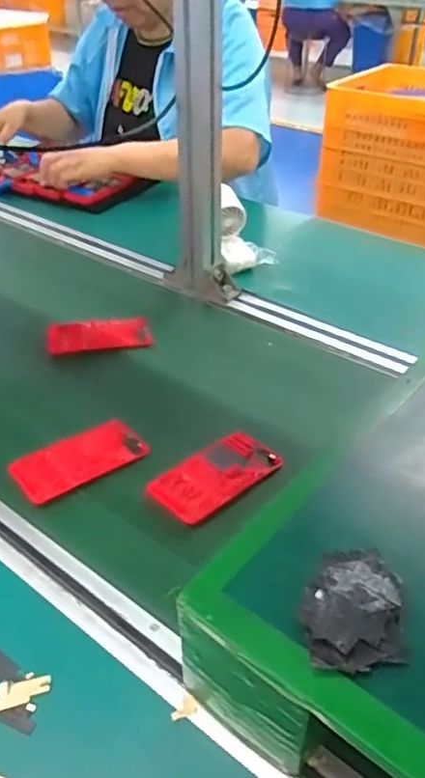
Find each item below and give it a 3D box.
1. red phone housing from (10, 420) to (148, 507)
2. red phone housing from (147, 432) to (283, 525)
[{"bbox_3d":[-0.129,0.066,0.600,0.122,0.010,0.069,-24,43,-29],"label":"red phone housing"},{"bbox_3d":[0.004,0.082,0.588,0.121,0.009,0.063,-28,46,-33],"label":"red phone housing"}]

